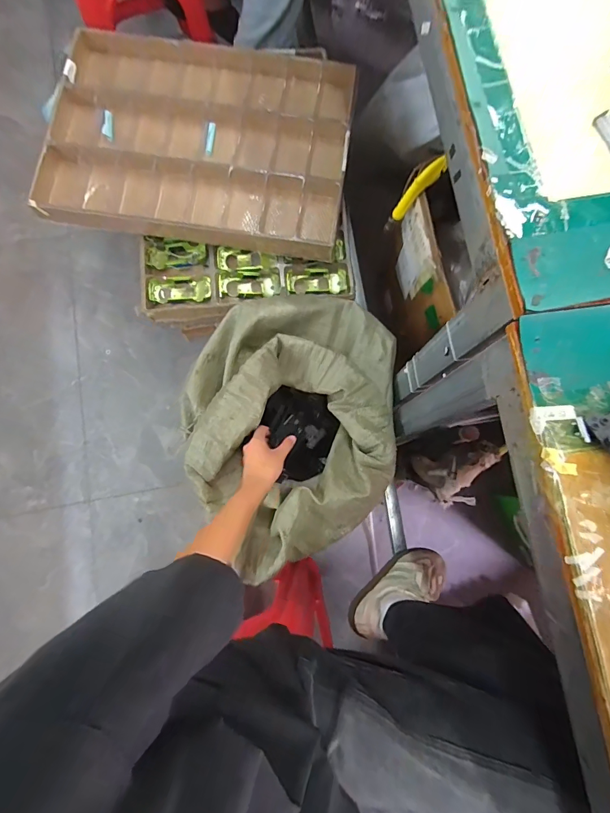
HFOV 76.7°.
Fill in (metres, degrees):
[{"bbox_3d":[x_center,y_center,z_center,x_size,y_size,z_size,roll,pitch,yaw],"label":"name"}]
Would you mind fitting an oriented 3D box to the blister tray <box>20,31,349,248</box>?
[{"bbox_3d":[-0.236,-0.604,0.884,0.668,0.059,0.467,7,80,0],"label":"blister tray"}]

